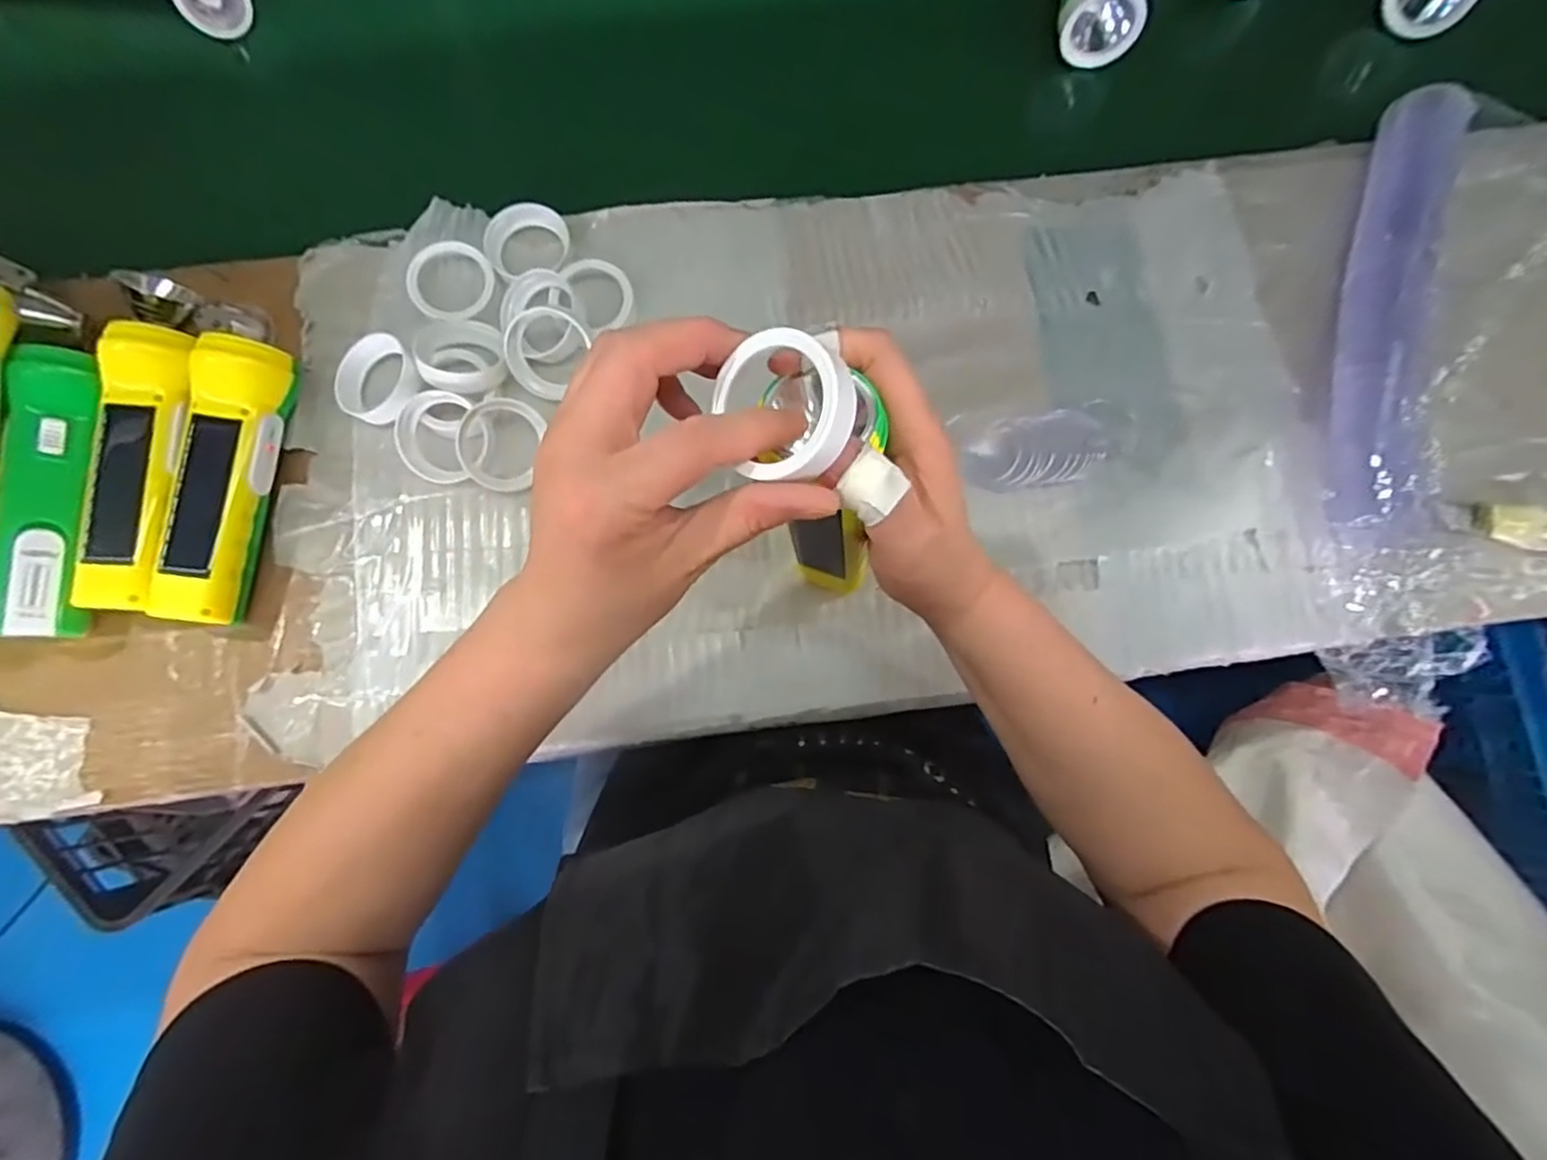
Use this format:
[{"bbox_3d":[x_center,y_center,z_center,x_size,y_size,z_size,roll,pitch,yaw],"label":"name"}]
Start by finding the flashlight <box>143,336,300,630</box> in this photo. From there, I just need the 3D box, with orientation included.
[{"bbox_3d":[-0.319,-0.058,0.393,0.041,0.043,0.162,9,79,1],"label":"flashlight"}]

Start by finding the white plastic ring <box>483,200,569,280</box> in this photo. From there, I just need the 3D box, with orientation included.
[{"bbox_3d":[-0.160,-0.220,0.439,0.052,0.011,0.052,0,79,0],"label":"white plastic ring"}]

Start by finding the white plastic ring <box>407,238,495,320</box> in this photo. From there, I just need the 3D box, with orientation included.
[{"bbox_3d":[-0.203,-0.189,0.428,0.051,0.013,0.050,-1,97,-6],"label":"white plastic ring"}]

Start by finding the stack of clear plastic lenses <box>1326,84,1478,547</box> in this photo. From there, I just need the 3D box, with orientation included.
[{"bbox_3d":[0.390,-0.169,0.423,0.049,0.042,0.300,14,79,2],"label":"stack of clear plastic lenses"}]

